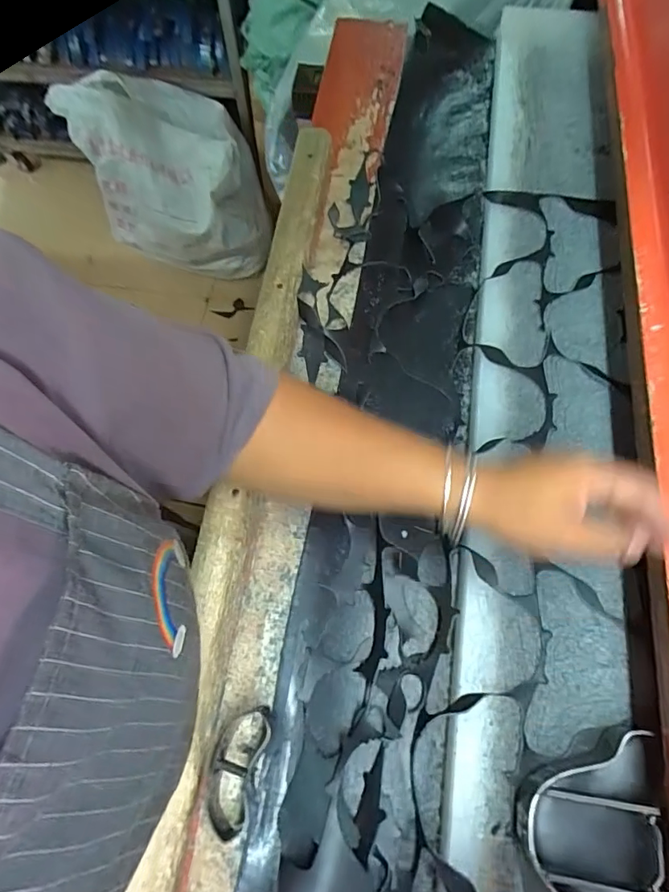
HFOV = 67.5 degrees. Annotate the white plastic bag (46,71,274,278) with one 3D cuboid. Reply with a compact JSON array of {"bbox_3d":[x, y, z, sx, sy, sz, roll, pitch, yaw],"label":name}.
[{"bbox_3d":[-0.468,-0.758,1.516,0.491,0.497,0.326,-11,70,-5],"label":"white plastic bag"}]

